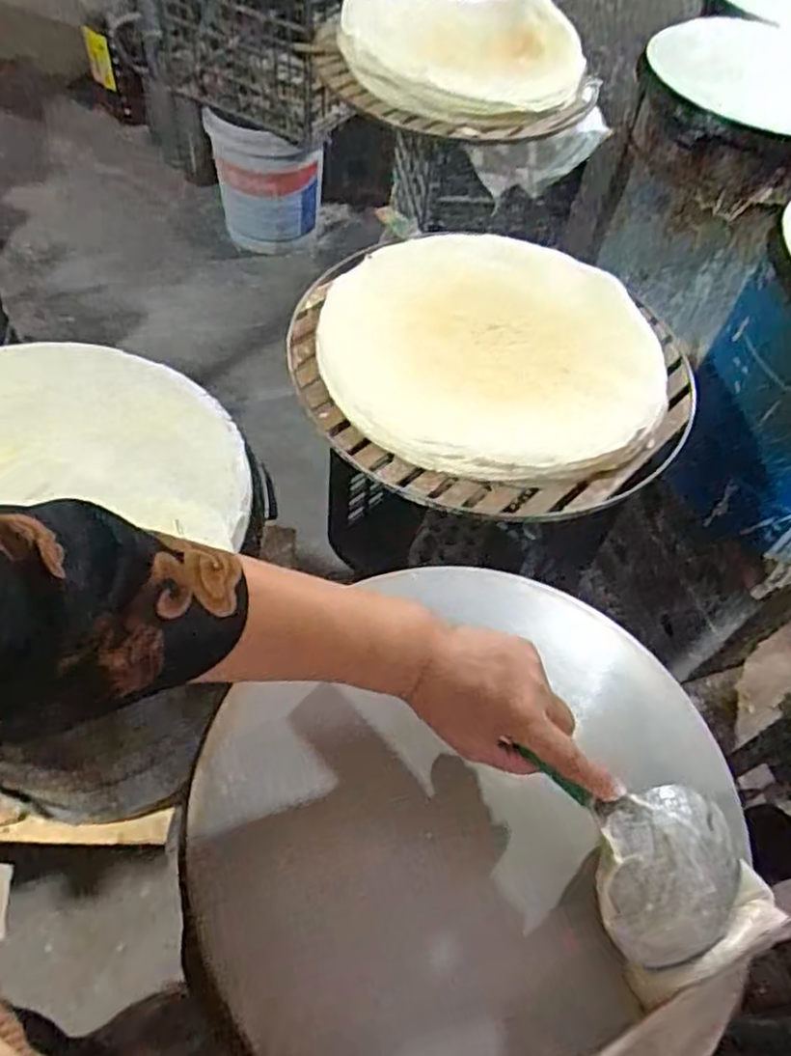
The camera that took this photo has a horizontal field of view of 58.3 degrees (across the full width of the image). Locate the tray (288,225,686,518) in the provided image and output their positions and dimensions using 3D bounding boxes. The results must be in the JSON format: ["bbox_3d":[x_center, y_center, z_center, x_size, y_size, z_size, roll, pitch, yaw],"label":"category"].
[{"bbox_3d":[0.090,-0.167,0.728,0.401,0.090,0.313,38,61,21],"label":"tray"}]

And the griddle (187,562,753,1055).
[{"bbox_3d":[0.060,0.198,0.478,0.345,0.044,0.367,2,54,-3],"label":"griddle"}]

